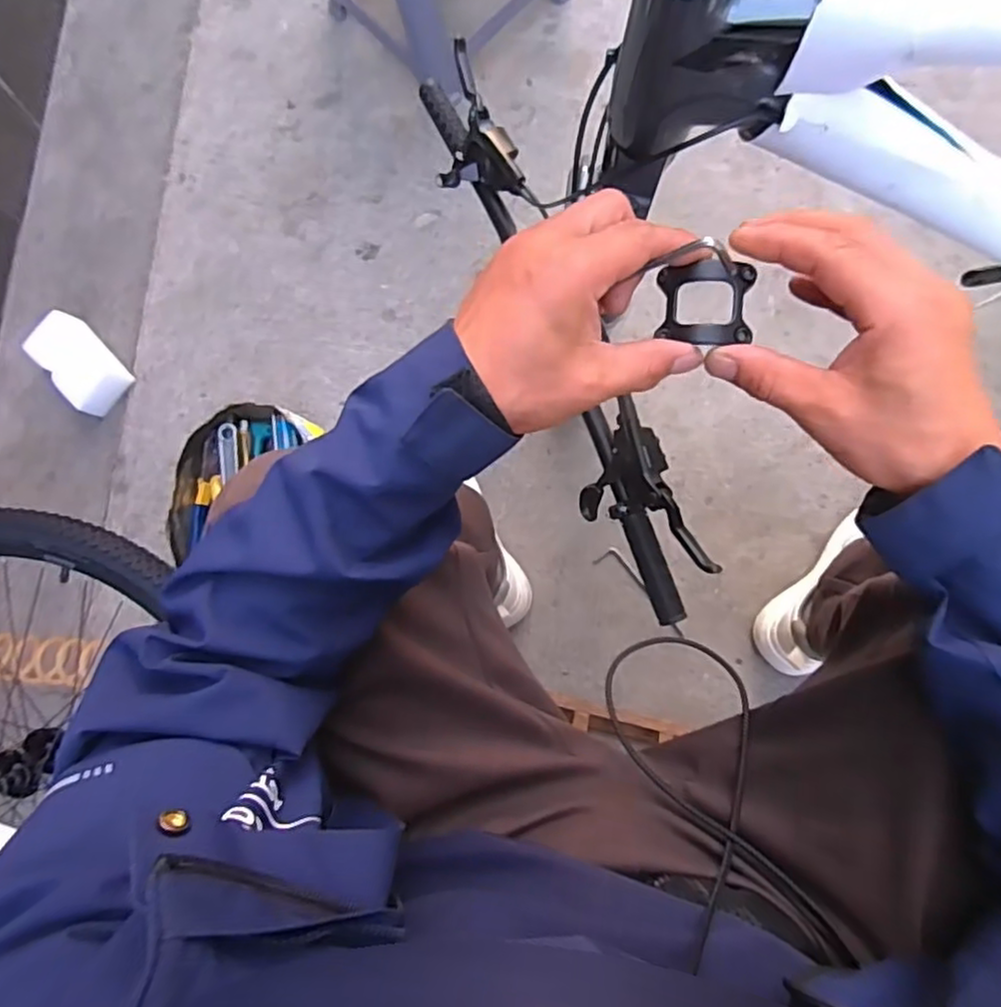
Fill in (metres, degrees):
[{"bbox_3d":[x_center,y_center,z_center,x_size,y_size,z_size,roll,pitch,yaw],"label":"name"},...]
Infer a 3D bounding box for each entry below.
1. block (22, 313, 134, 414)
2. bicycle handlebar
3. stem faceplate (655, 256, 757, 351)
[{"bbox_3d":[-0.676,-0.225,1.039,0.090,0.053,0.170,-45,81,3],"label":"block"},{"bbox_3d":[0.053,-0.187,0.668,0.086,0.100,0.651,-23,80,7],"label":"bicycle handlebar"},{"bbox_3d":[0.108,-0.106,0.340,0.047,0.012,0.043,4,86,9],"label":"stem faceplate"}]

